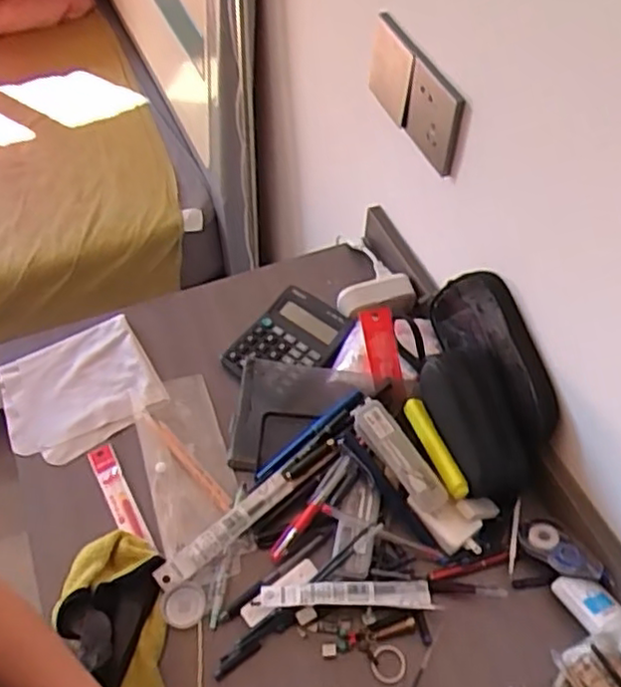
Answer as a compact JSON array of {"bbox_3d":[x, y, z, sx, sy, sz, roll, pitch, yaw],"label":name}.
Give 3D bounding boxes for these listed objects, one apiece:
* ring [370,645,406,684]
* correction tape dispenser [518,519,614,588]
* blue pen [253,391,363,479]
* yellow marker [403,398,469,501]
[{"bbox_3d":[0.068,0.280,0.599,0.030,0.004,0.031,0,52,0],"label":"ring"},{"bbox_3d":[0.239,0.197,0.642,0.038,0.017,0.087,-35,60,-23],"label":"correction tape dispenser"},{"bbox_3d":[-0.001,0.095,0.711,0.136,0.009,0.016,-38,55,-2],"label":"blue pen"},{"bbox_3d":[0.123,0.102,0.677,0.023,0.022,0.107,-16,54,-12],"label":"yellow marker"}]

